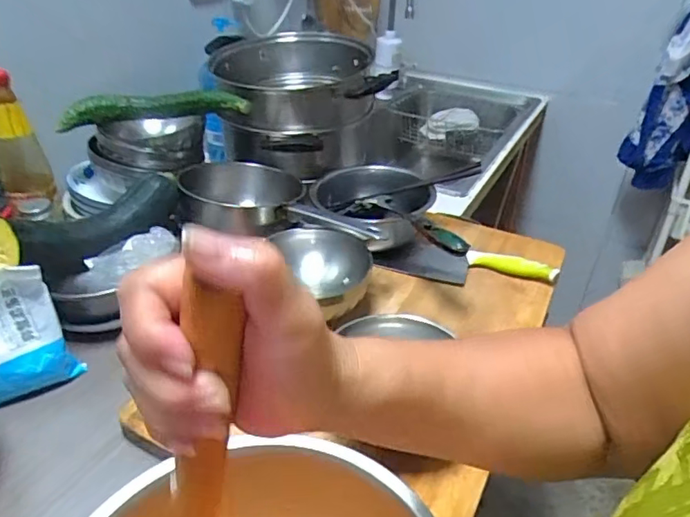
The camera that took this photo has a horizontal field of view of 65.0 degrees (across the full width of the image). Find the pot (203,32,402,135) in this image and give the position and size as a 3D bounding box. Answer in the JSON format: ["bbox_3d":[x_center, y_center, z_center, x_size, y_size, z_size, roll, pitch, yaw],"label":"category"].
[{"bbox_3d":[-0.089,-0.304,0.918,0.267,0.083,0.317,-3,34,-8],"label":"pot"}]

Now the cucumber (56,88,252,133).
[{"bbox_3d":[-0.275,-0.218,0.787,0.270,0.053,0.051,-1,34,-5],"label":"cucumber"}]

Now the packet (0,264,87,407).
[{"bbox_3d":[-0.362,0.083,0.570,0.117,0.134,0.061,-26,43,-35],"label":"packet"}]

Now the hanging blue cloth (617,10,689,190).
[{"bbox_3d":[0.717,-0.383,1.157,0.128,0.468,0.093,19,37,22],"label":"hanging blue cloth"}]

